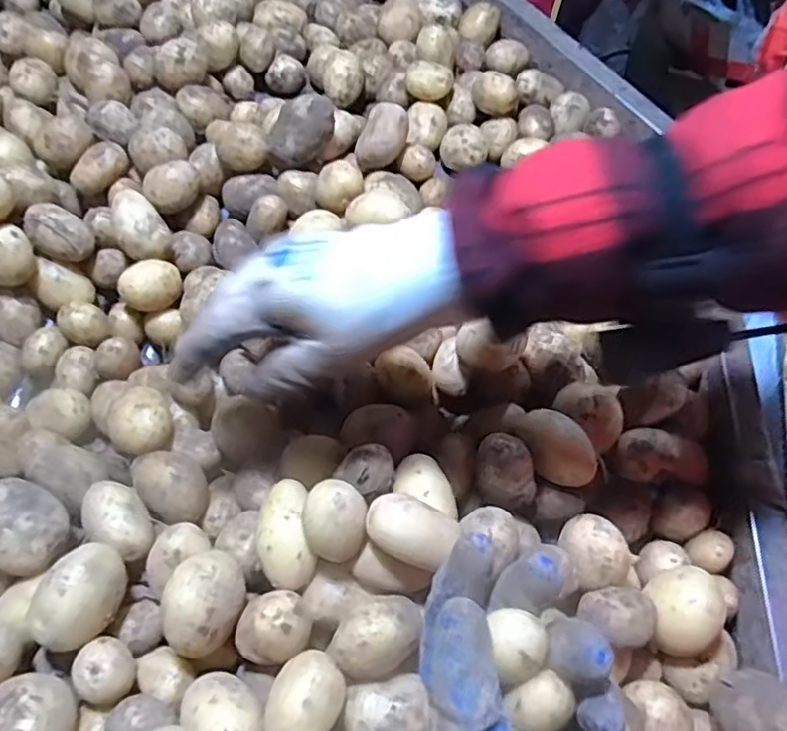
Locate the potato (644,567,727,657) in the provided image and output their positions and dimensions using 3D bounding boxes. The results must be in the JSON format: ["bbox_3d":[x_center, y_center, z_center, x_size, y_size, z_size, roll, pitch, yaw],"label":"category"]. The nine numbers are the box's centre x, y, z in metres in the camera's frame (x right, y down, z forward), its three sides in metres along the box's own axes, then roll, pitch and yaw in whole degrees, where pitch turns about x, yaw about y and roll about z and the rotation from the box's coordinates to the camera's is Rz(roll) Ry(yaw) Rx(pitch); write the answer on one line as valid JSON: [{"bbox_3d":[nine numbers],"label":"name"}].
[{"bbox_3d":[0.181,0.152,0.393,0.035,0.035,0.052,8,67,1],"label":"potato"}]

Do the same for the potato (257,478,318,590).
[{"bbox_3d":[-0.065,0.103,0.384,0.031,0.026,0.063,-10,68,-7],"label":"potato"}]

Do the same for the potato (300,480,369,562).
[{"bbox_3d":[-0.034,0.088,0.362,0.036,0.036,0.042,6,67,0],"label":"potato"}]

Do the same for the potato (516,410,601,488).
[{"bbox_3d":[0.108,0.056,0.421,0.035,0.032,0.055,-30,71,-14],"label":"potato"}]

